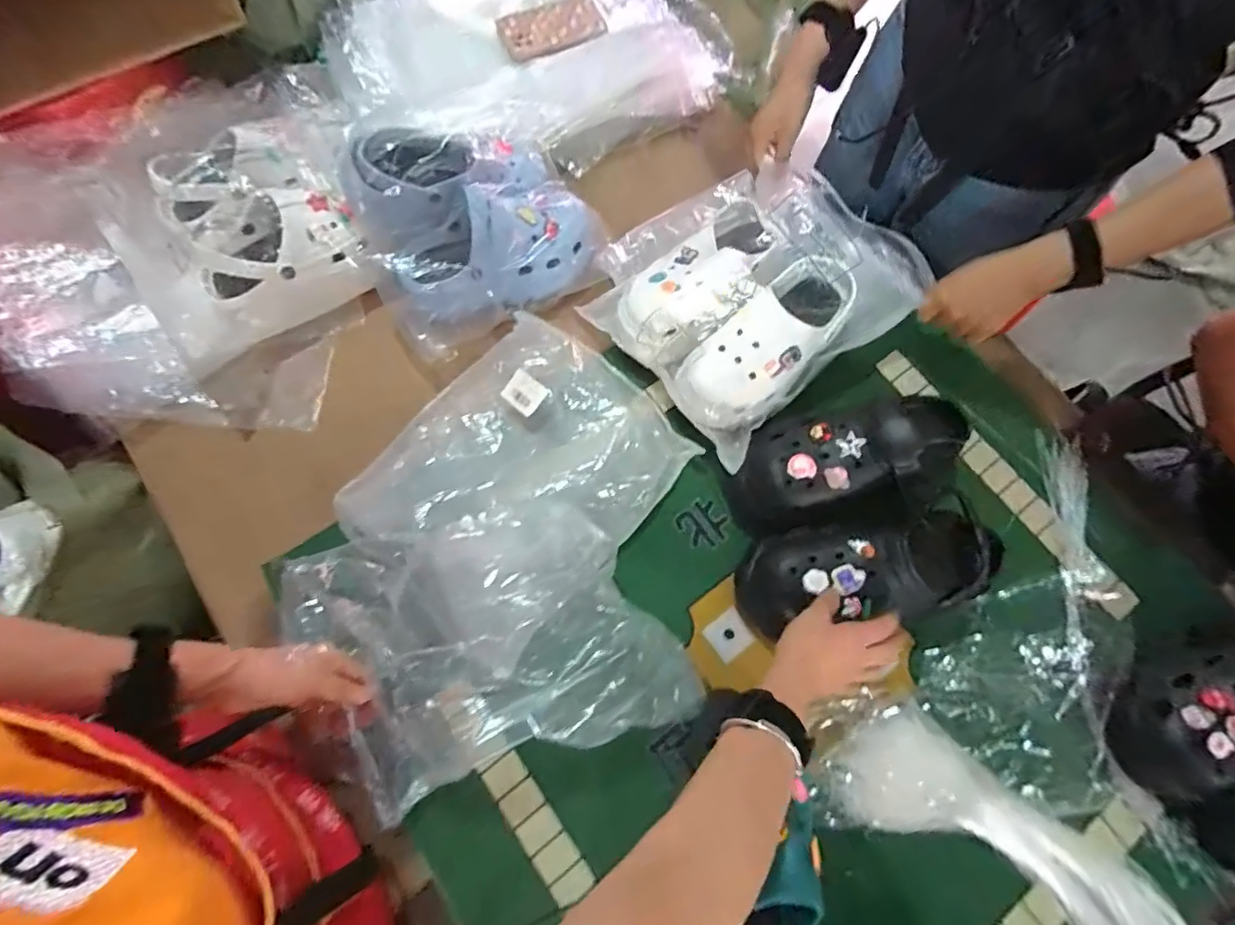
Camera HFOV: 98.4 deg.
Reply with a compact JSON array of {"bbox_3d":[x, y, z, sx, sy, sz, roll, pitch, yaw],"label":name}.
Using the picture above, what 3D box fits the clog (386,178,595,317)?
[{"bbox_3d":[-0.147,-0.264,0.661,0.246,0.103,0.111,-27,75,-9],"label":"clog"}]

